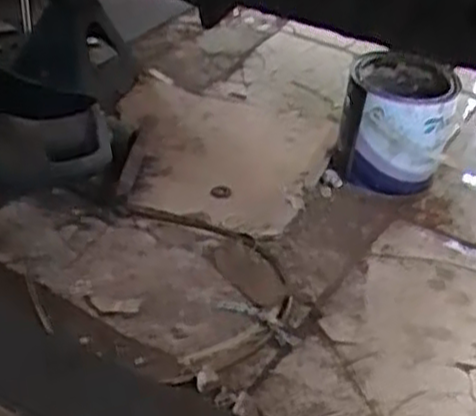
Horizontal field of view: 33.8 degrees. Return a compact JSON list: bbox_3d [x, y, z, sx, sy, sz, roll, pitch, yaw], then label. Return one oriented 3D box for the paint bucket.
[{"bbox_3d":[0.218,-0.117,1.094,0.136,0.192,0.136,4,37,-3],"label":"paint bucket"}]

